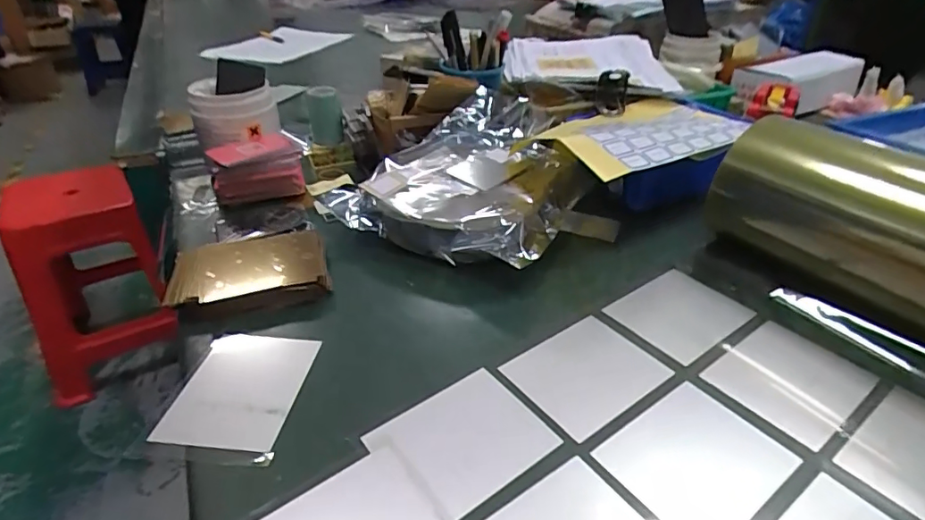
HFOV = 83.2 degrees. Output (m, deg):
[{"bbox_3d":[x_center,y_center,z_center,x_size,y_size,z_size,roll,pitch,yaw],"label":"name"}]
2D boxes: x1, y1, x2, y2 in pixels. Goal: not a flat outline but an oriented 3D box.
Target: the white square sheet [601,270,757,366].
[{"bbox_3d":[0.180,0.042,0.430,0.099,0.004,0.078,-23,40,-29],"label":"white square sheet"}]

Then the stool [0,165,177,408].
[{"bbox_3d":[-0.964,0.029,1.366,0.331,0.466,0.365,-21,39,-27],"label":"stool"}]

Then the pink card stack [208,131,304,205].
[{"bbox_3d":[-0.237,-0.103,0.606,0.100,0.057,0.049,-12,35,-16],"label":"pink card stack"}]

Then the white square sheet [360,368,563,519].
[{"bbox_3d":[0.001,0.113,0.327,0.096,0.004,0.079,-22,39,-31],"label":"white square sheet"}]

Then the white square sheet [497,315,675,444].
[{"bbox_3d":[0.087,0.080,0.373,0.099,0.006,0.078,-22,38,-30],"label":"white square sheet"}]

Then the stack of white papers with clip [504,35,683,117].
[{"bbox_3d":[0.196,-0.313,0.833,0.243,0.046,0.403,1,32,3],"label":"stack of white papers with clip"}]

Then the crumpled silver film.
[{"bbox_3d":[0.010,-0.099,0.583,0.241,0.078,0.264,15,37,22],"label":"crumpled silver film"}]

